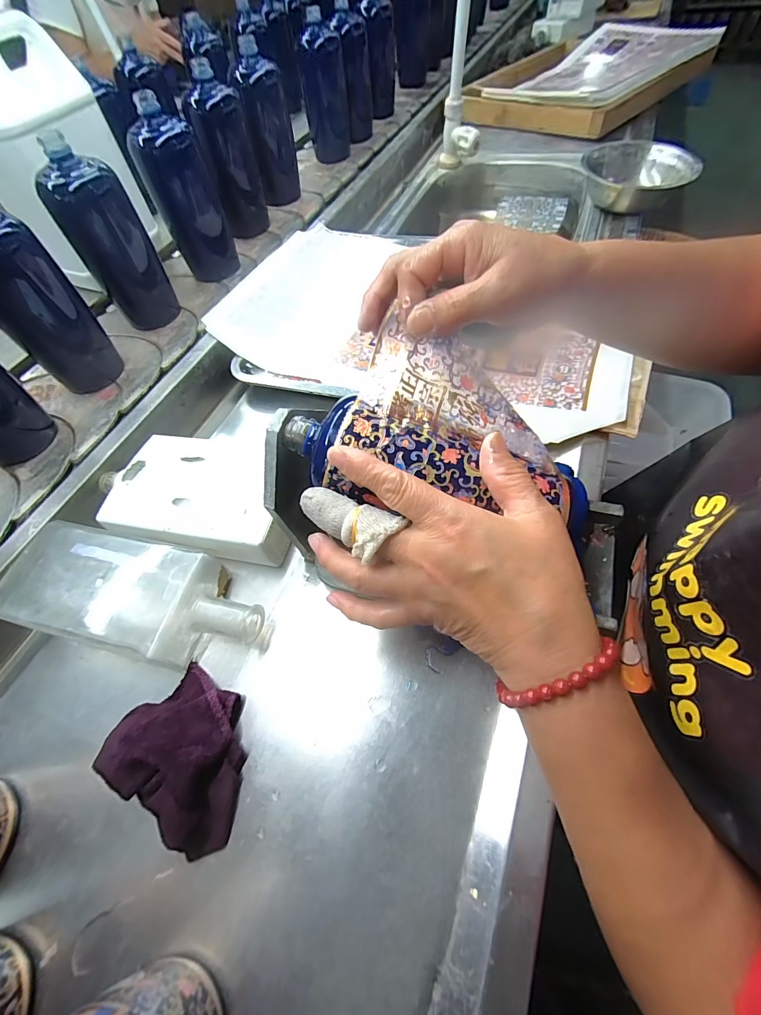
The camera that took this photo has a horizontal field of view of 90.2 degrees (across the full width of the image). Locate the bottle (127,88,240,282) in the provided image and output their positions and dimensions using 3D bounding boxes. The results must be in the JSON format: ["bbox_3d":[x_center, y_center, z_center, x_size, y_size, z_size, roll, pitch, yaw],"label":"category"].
[{"bbox_3d":[-0.272,-0.436,0.533,0.078,0.179,0.086,-16,60,-5],"label":"bottle"}]

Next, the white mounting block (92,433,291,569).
[{"bbox_3d":[-0.180,-0.015,0.360,0.213,0.039,0.112,13,62,11],"label":"white mounting block"}]

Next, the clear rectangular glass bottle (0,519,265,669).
[{"bbox_3d":[-0.205,0.073,0.318,0.223,0.044,0.086,10,61,9],"label":"clear rectangular glass bottle"}]

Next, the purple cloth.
[{"bbox_3d":[-0.134,0.165,0.260,0.110,0.040,0.078,32,67,20],"label":"purple cloth"}]

